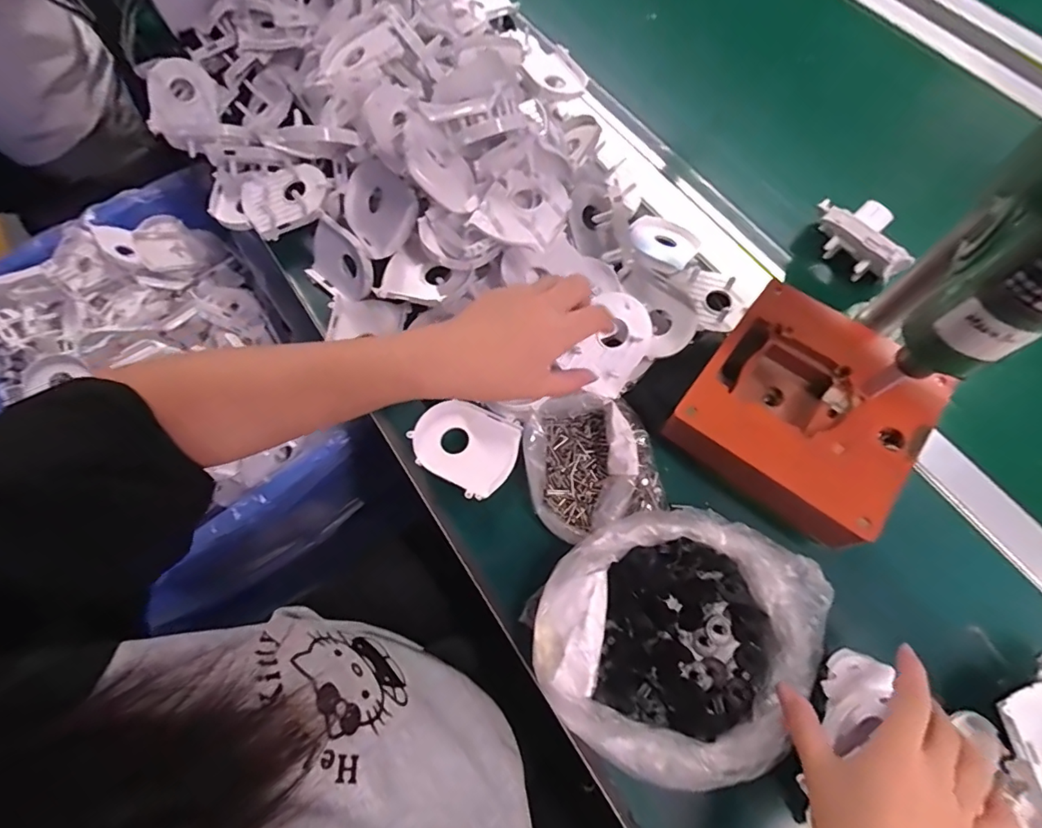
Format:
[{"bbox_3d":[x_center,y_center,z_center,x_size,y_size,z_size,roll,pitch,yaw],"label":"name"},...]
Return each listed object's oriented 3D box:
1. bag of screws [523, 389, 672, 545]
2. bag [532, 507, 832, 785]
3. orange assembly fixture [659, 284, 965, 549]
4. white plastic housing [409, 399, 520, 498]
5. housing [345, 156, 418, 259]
[{"bbox_3d":[0.057,0.039,0.404,0.104,0.037,0.110,-9,69,-2],"label":"bag of screws"},{"bbox_3d":[0.108,0.155,0.354,0.179,0.038,0.173,26,71,11],"label":"bag"},{"bbox_3d":[0.211,0.001,0.381,0.148,0.052,0.165,37,74,14],"label":"orange assembly fixture"},{"bbox_3d":[-0.045,0.025,0.417,0.084,0.019,0.071,31,72,12],"label":"white plastic housing"},{"bbox_3d":[-0.128,-0.184,0.450,0.077,0.024,0.068,47,118,22],"label":"housing"}]

